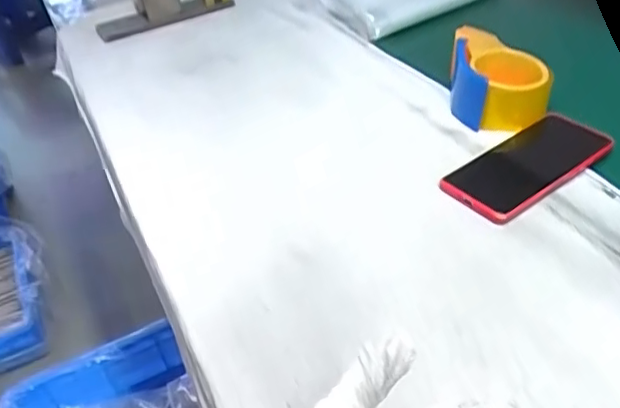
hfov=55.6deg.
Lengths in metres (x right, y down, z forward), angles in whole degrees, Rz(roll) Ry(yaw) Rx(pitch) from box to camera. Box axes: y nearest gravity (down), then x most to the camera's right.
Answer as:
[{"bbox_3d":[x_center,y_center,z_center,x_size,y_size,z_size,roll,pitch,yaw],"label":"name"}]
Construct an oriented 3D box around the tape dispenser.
[{"bbox_3d":[0.202,-0.135,0.637,0.097,0.073,0.114,-1,42,10],"label":"tape dispenser"}]

